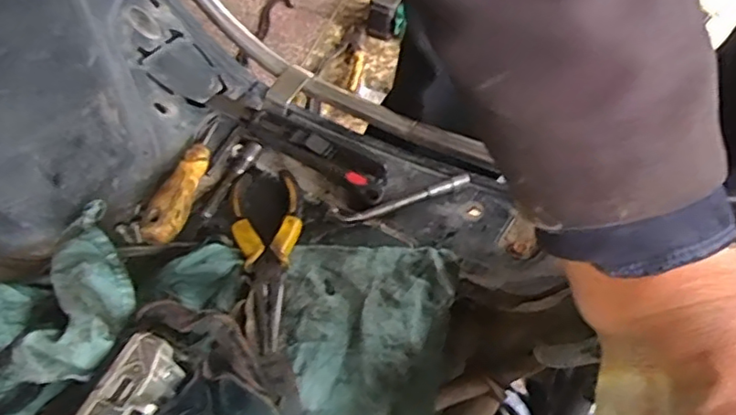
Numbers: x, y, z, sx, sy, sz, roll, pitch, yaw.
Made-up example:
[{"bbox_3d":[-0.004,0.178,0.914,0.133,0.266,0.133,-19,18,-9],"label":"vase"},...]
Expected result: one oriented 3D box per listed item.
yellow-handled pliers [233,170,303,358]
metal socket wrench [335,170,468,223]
[{"bbox_3d":[-0.070,0.029,0.410,0.046,0.009,0.152,-5,51,-7],"label":"yellow-handled pliers"},{"bbox_3d":[0.028,-0.006,0.448,0.107,0.015,0.014,-12,52,-13],"label":"metal socket wrench"}]

